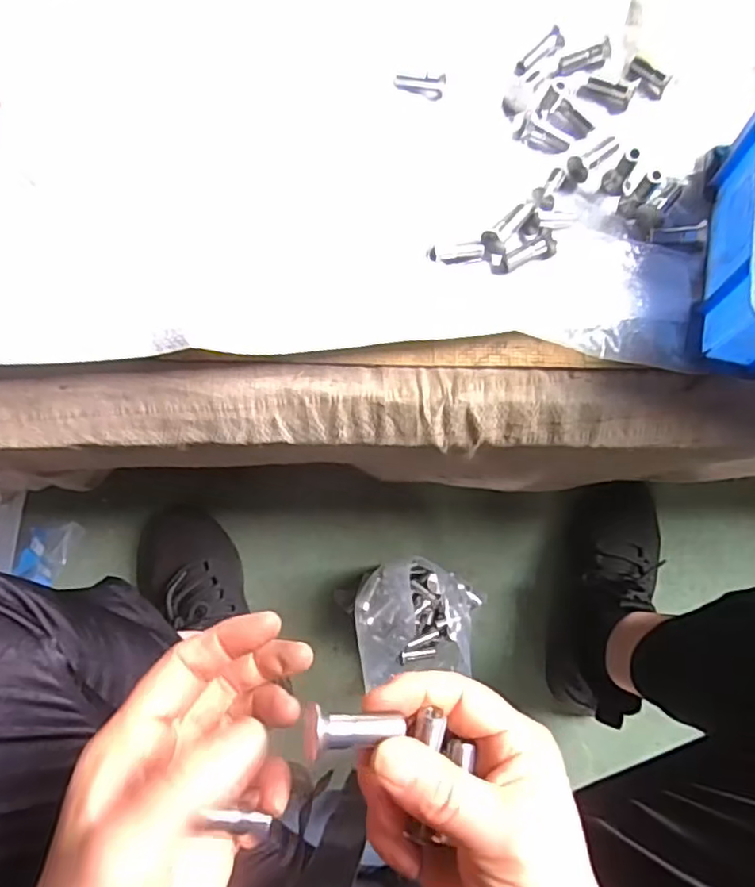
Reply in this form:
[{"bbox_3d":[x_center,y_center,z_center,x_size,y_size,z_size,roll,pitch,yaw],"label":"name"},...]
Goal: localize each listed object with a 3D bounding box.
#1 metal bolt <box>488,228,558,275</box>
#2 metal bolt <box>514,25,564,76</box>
[{"bbox_3d":[0.093,-0.120,0.387,0.040,0.010,0.017,-22,79,-3],"label":"metal bolt"},{"bbox_3d":[0.113,-0.272,0.423,0.042,0.009,0.013,-44,83,-7],"label":"metal bolt"}]

